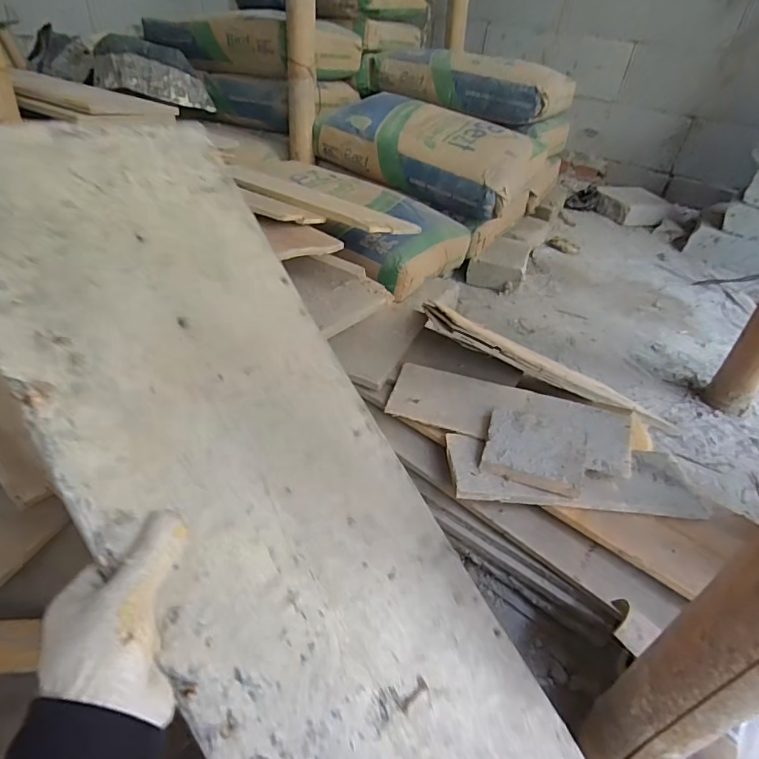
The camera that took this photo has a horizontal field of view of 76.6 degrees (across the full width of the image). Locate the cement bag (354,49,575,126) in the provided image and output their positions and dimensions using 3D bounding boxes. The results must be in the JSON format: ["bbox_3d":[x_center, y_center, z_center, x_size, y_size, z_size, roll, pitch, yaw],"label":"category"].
[{"bbox_3d":[0.268,-0.933,1.496,0.596,0.144,0.309,22,43,19],"label":"cement bag"}]

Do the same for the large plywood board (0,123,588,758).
[{"bbox_3d":[-0.063,0.107,0.367,0.243,0.010,0.710,-27,84,-42],"label":"large plywood board"}]

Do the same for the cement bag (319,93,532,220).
[{"bbox_3d":[0.135,-0.643,1.325,0.556,0.155,0.394,20,42,17],"label":"cement bag"}]

